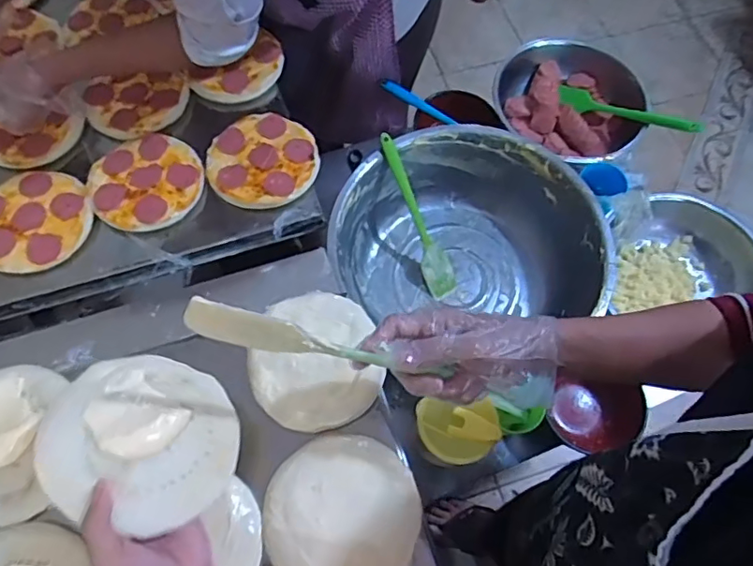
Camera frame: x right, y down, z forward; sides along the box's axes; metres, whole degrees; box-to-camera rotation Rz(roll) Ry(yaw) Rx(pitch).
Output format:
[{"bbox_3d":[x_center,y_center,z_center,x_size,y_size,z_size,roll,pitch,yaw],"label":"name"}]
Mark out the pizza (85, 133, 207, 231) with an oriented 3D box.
[{"bbox_3d":[-0.312,-0.142,0.744,0.147,0.011,0.146,0,68,-1],"label":"pizza"}]

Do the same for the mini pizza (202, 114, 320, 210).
[{"bbox_3d":[-0.158,-0.175,0.760,0.150,0.007,0.148,0,68,-1],"label":"mini pizza"}]

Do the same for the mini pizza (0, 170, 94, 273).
[{"bbox_3d":[-0.454,-0.086,0.719,0.145,0.012,0.148,0,68,-1],"label":"mini pizza"}]

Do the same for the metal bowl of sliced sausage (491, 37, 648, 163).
[{"bbox_3d":[0.337,-0.302,0.993,0.250,0.124,0.253,0,68,-1],"label":"metal bowl of sliced sausage"}]

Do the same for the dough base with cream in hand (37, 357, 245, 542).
[{"bbox_3d":[-0.191,0.125,0.457,0.145,0.018,0.138,16,46,-17],"label":"dough base with cream in hand"}]

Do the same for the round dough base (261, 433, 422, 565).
[{"bbox_3d":[-0.034,0.219,0.518,0.142,0.011,0.142,0,68,-1],"label":"round dough base"}]

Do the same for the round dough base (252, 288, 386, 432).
[{"bbox_3d":[-0.065,0.079,0.572,0.131,0.022,0.140,0,68,-1],"label":"round dough base"}]

